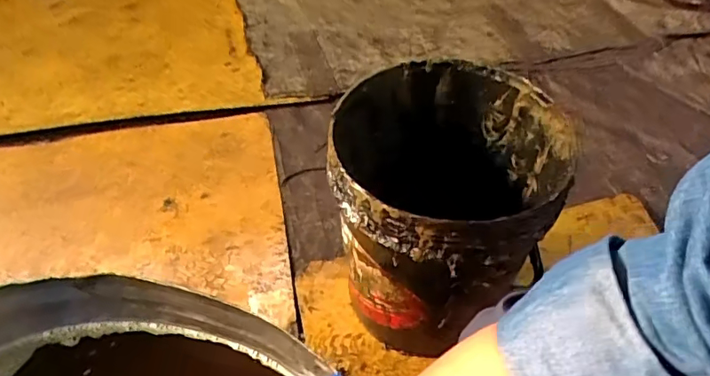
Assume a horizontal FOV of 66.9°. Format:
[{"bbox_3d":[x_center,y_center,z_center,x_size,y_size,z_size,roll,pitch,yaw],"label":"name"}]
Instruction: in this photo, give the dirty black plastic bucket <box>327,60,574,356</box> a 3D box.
[{"bbox_3d":[0.114,0.037,0.718,0.268,0.306,0.248,0,48,0],"label":"dirty black plastic bucket"}]

